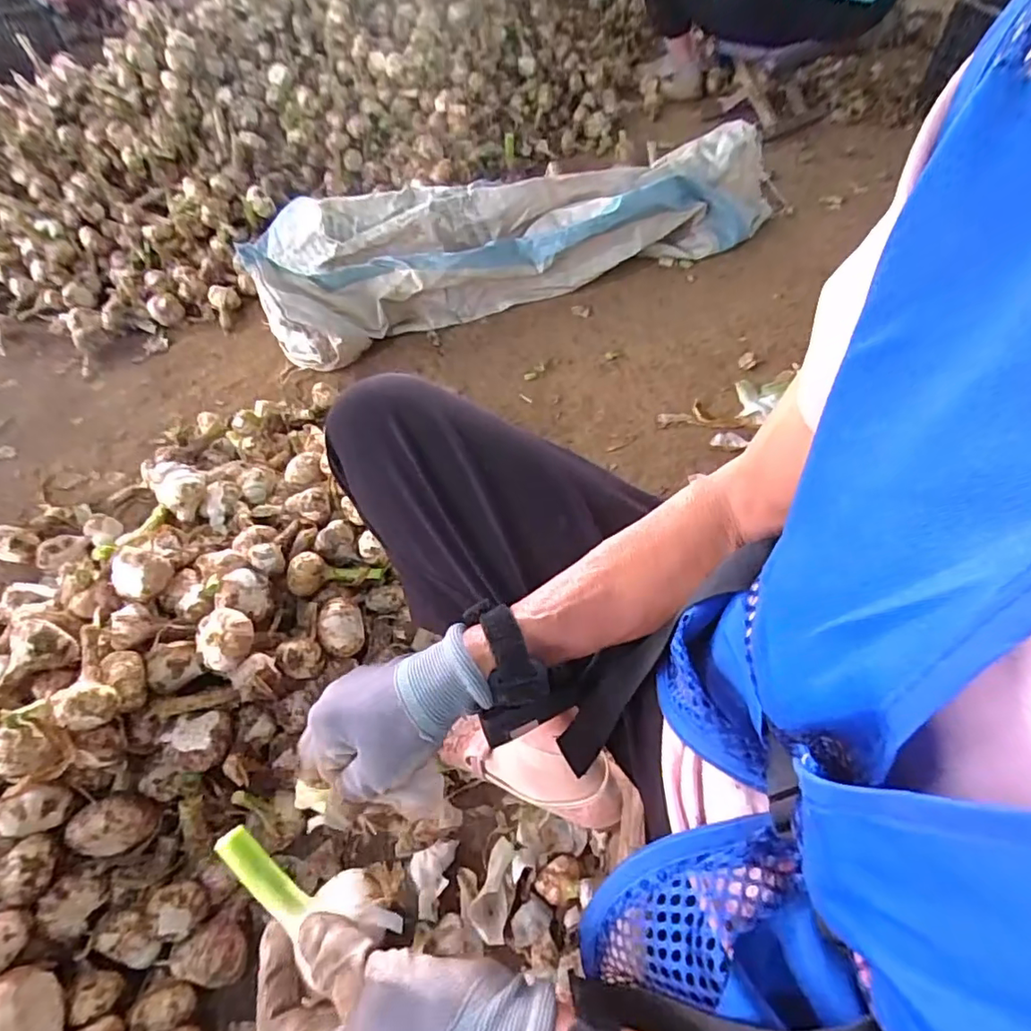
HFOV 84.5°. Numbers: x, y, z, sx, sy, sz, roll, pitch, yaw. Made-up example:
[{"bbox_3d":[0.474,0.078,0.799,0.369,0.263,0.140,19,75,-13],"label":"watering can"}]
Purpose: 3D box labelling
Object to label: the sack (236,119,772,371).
[{"bbox_3d":[0.005,-0.559,1.115,1.001,0.171,0.329,-20,55,-12],"label":"sack"}]

